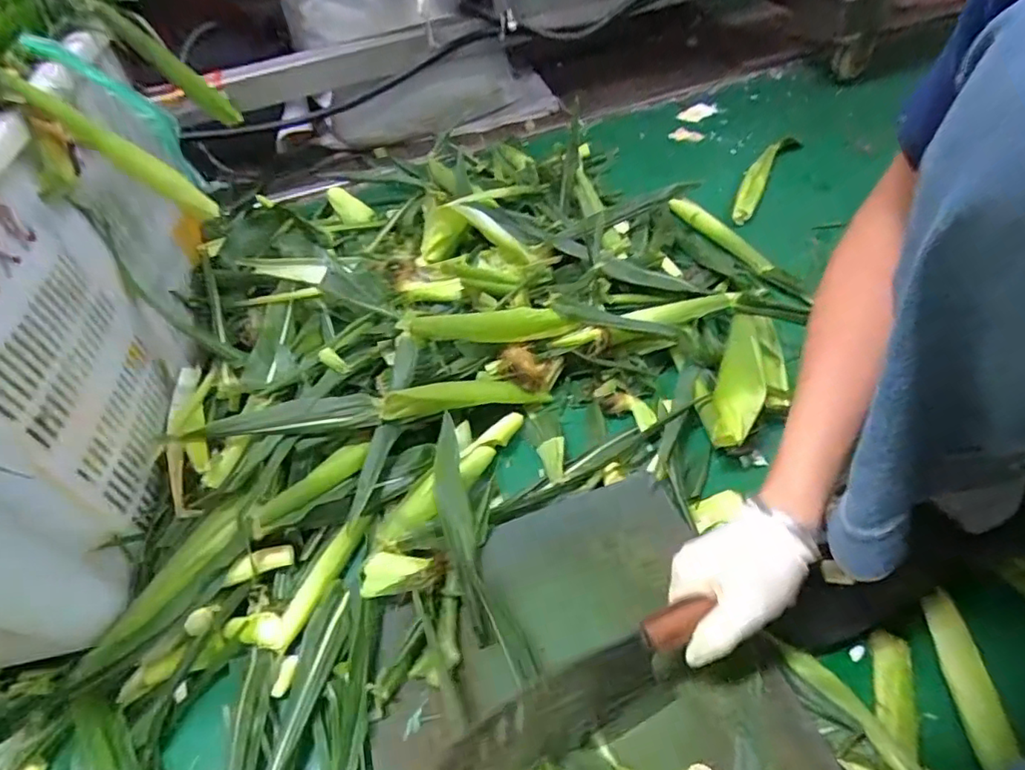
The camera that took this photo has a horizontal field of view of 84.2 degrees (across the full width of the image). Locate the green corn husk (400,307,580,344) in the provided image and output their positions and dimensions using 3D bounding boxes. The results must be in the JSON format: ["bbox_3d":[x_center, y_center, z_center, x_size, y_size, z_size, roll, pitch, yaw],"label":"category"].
[{"bbox_3d":[-0.022,-0.071,0.631,0.184,0.032,0.036,-3,48,-2],"label":"green corn husk"}]

